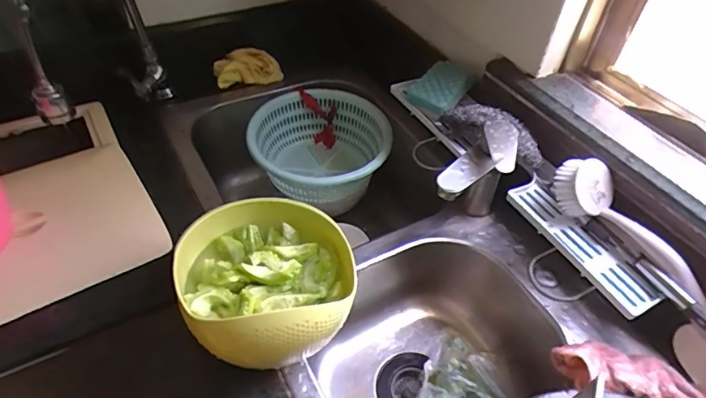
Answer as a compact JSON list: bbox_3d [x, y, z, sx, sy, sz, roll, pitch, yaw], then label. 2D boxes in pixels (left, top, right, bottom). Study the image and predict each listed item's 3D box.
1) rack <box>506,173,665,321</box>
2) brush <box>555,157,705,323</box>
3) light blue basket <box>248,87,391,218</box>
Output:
[{"bbox_3d":[0.286,0.053,0.606,0.069,0.022,0.209,-21,51,-23],"label":"rack"},{"bbox_3d":[0.331,0.045,0.575,0.067,0.056,0.231,-26,65,-26],"label":"brush"},{"bbox_3d":[-0.069,-0.081,0.909,0.228,0.134,0.242,2,45,-2],"label":"light blue basket"}]

